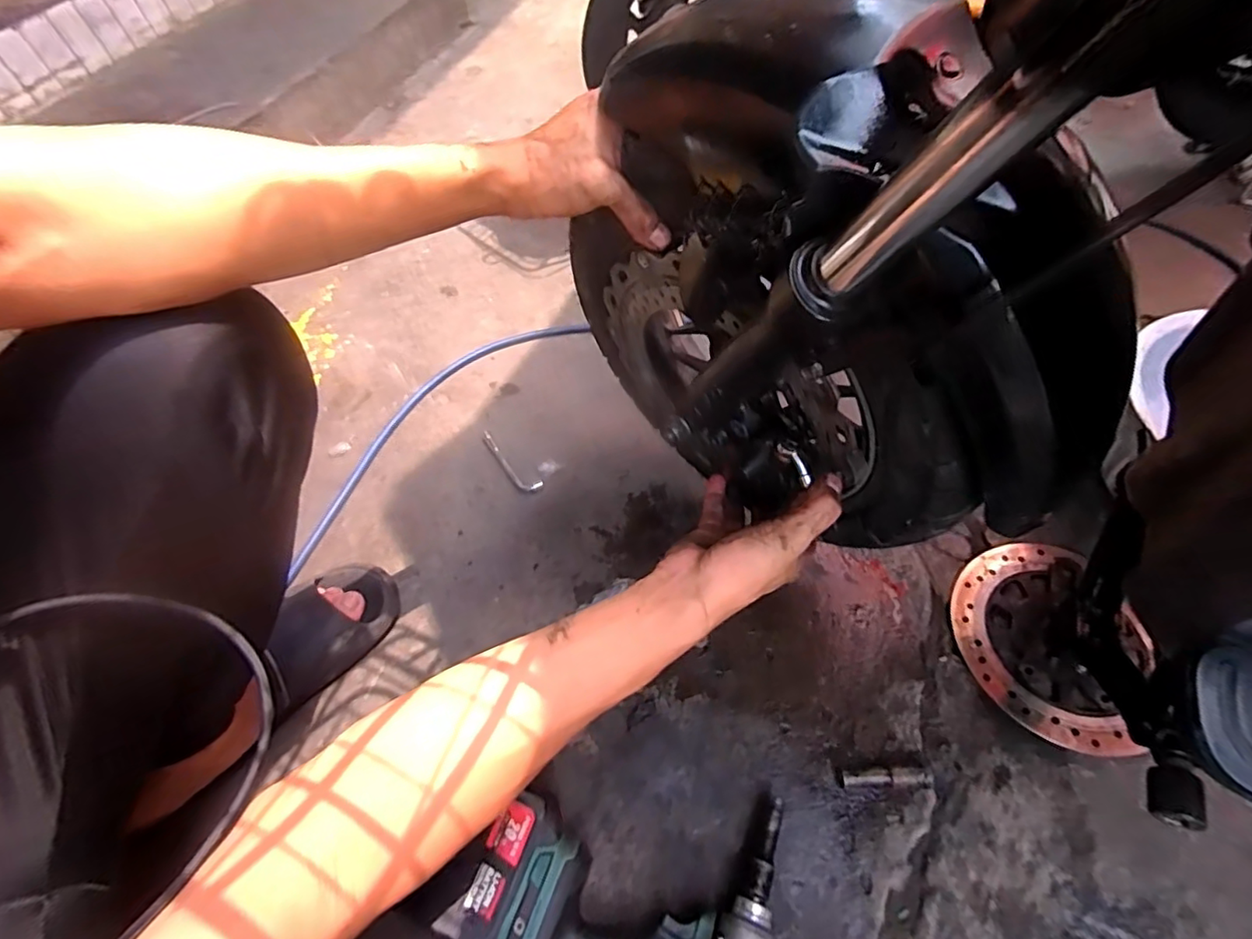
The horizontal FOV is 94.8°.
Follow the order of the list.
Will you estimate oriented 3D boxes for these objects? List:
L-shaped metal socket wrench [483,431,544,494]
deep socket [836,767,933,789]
[{"bbox_3d":[-0.153,-0.011,0.746,0.026,0.015,0.126,-38,63,-18],"label":"L-shaped metal socket wrench"},{"bbox_3d":[0.236,0.282,0.527,0.079,0.021,0.016,-2,56,3],"label":"deep socket"}]

